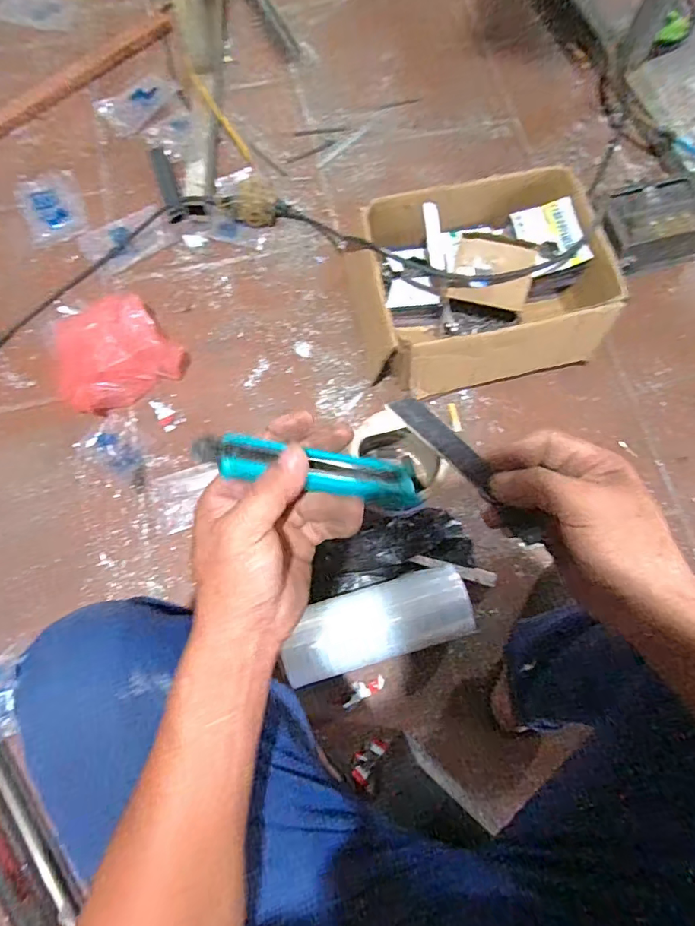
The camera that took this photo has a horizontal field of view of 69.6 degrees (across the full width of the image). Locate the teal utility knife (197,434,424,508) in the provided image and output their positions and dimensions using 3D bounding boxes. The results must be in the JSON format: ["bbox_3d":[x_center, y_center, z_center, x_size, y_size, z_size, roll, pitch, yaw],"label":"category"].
[{"bbox_3d":[-0.018,0.004,0.325,0.153,0.013,0.033,11,74,-22],"label":"teal utility knife"}]

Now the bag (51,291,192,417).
[{"bbox_3d":[-0.375,-0.179,0.787,0.186,0.102,0.154,-32,77,-8],"label":"bag"}]

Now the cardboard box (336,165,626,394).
[{"bbox_3d":[0.195,-0.278,0.786,0.348,0.160,0.279,-14,75,-4],"label":"cardboard box"}]

